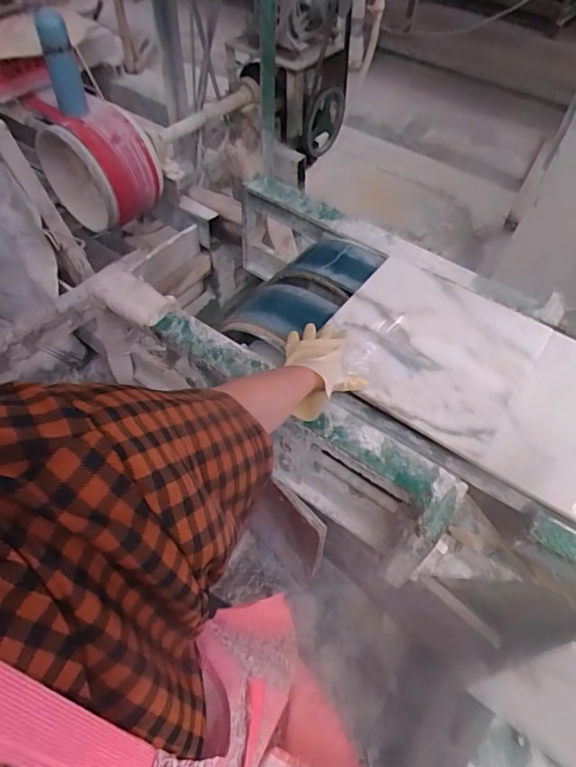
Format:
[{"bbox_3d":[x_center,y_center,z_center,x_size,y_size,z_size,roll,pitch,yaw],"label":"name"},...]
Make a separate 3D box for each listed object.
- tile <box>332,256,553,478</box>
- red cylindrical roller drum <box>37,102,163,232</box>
[{"bbox_3d":[0.224,-0.059,0.770,0.304,0.013,0.300,31,60,18],"label":"tile"},{"bbox_3d":[-0.490,-0.580,1.281,0.313,0.290,0.195,33,59,21],"label":"red cylindrical roller drum"}]

